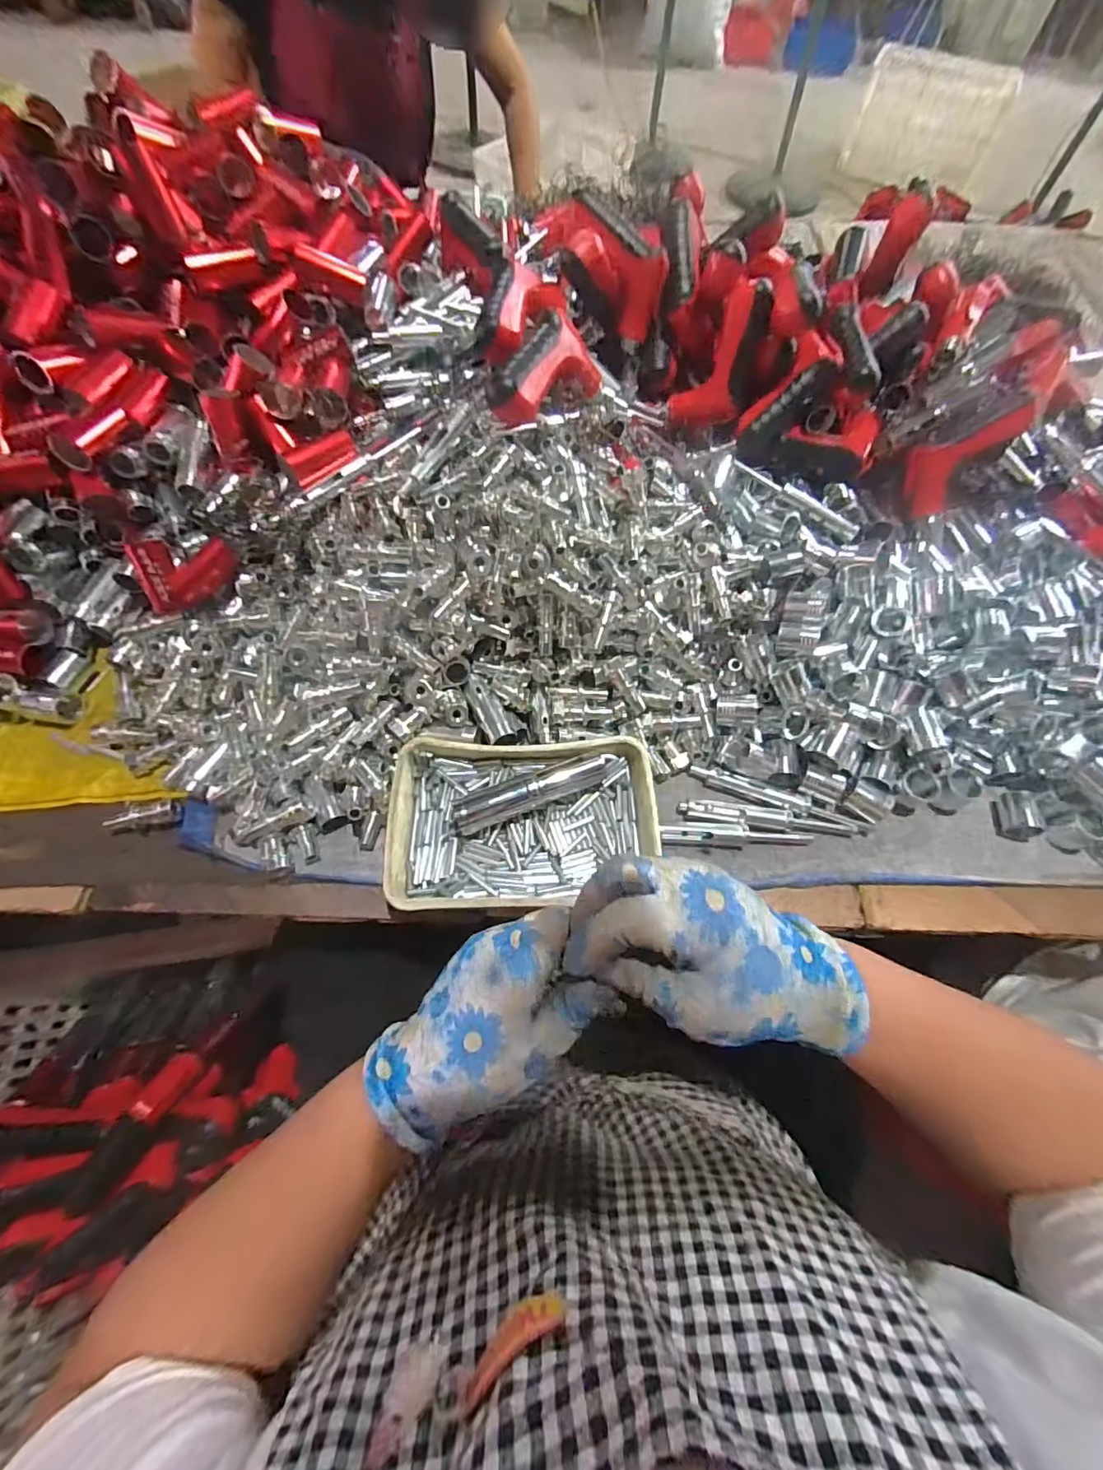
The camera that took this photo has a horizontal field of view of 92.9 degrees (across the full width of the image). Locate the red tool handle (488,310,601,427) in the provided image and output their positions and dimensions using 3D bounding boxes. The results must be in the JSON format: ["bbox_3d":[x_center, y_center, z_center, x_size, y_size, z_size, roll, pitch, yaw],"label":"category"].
[{"bbox_3d":[-0.004,-0.299,0.444,0.067,0.035,0.117,40,70,-19],"label":"red tool handle"}]

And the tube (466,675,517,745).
[{"bbox_3d":[-0.052,-0.021,0.446,0.024,0.018,0.070,-24,68,-14],"label":"tube"}]

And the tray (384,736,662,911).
[{"bbox_3d":[-0.021,0.068,0.414,0.201,0.035,0.126,-1,64,-4],"label":"tray"}]

